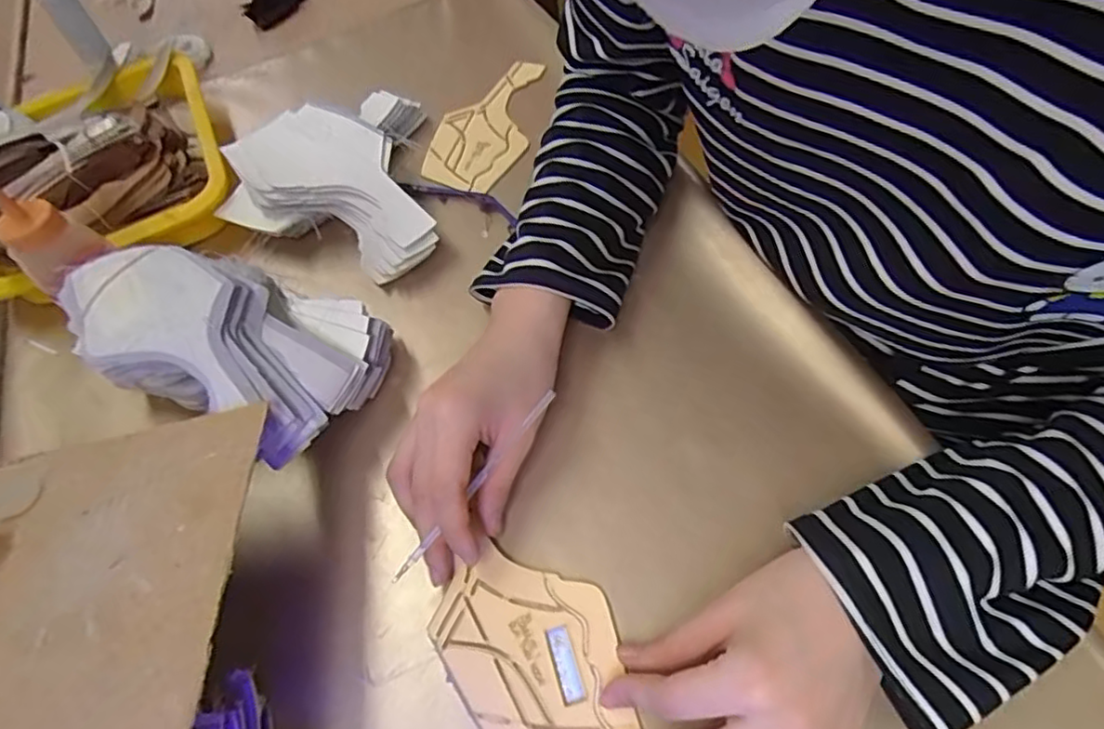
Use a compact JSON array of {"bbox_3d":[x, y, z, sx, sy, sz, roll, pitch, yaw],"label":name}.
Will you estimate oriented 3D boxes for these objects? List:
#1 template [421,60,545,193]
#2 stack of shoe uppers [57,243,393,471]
[{"bbox_3d":[-0.056,-0.209,0.560,0.080,0.004,0.158,10,62,14],"label":"template"},{"bbox_3d":[-0.199,-0.010,0.399,0.167,0.094,0.113,13,60,17],"label":"stack of shoe uppers"}]

